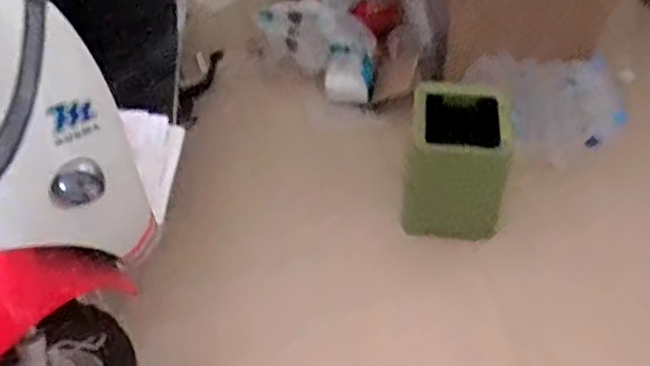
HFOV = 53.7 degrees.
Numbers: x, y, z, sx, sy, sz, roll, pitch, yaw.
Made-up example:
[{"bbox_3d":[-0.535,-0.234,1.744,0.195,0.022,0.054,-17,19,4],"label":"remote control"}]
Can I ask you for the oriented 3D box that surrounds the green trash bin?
[{"bbox_3d":[0.320,-0.044,1.575,0.231,0.390,0.168,8,51,8],"label":"green trash bin"}]

